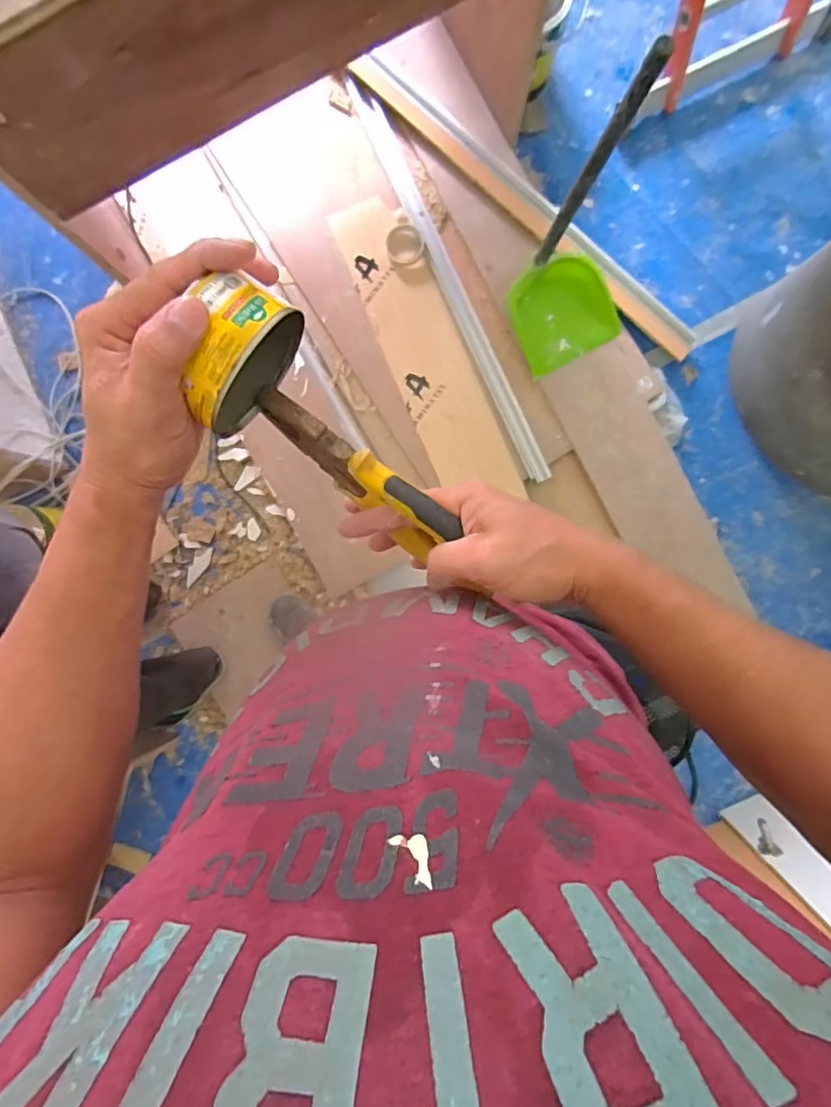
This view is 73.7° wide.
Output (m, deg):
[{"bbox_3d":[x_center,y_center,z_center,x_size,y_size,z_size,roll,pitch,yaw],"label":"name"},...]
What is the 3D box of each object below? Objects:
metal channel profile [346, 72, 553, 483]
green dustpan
[{"bbox_3d":[0.078,-0.607,1.257,0.054,0.032,0.969,-25,91,2],"label":"metal channel profile"},{"bbox_3d":[0.324,-0.553,1.031,0.234,0.544,0.236,-32,91,2],"label":"green dustpan"}]

